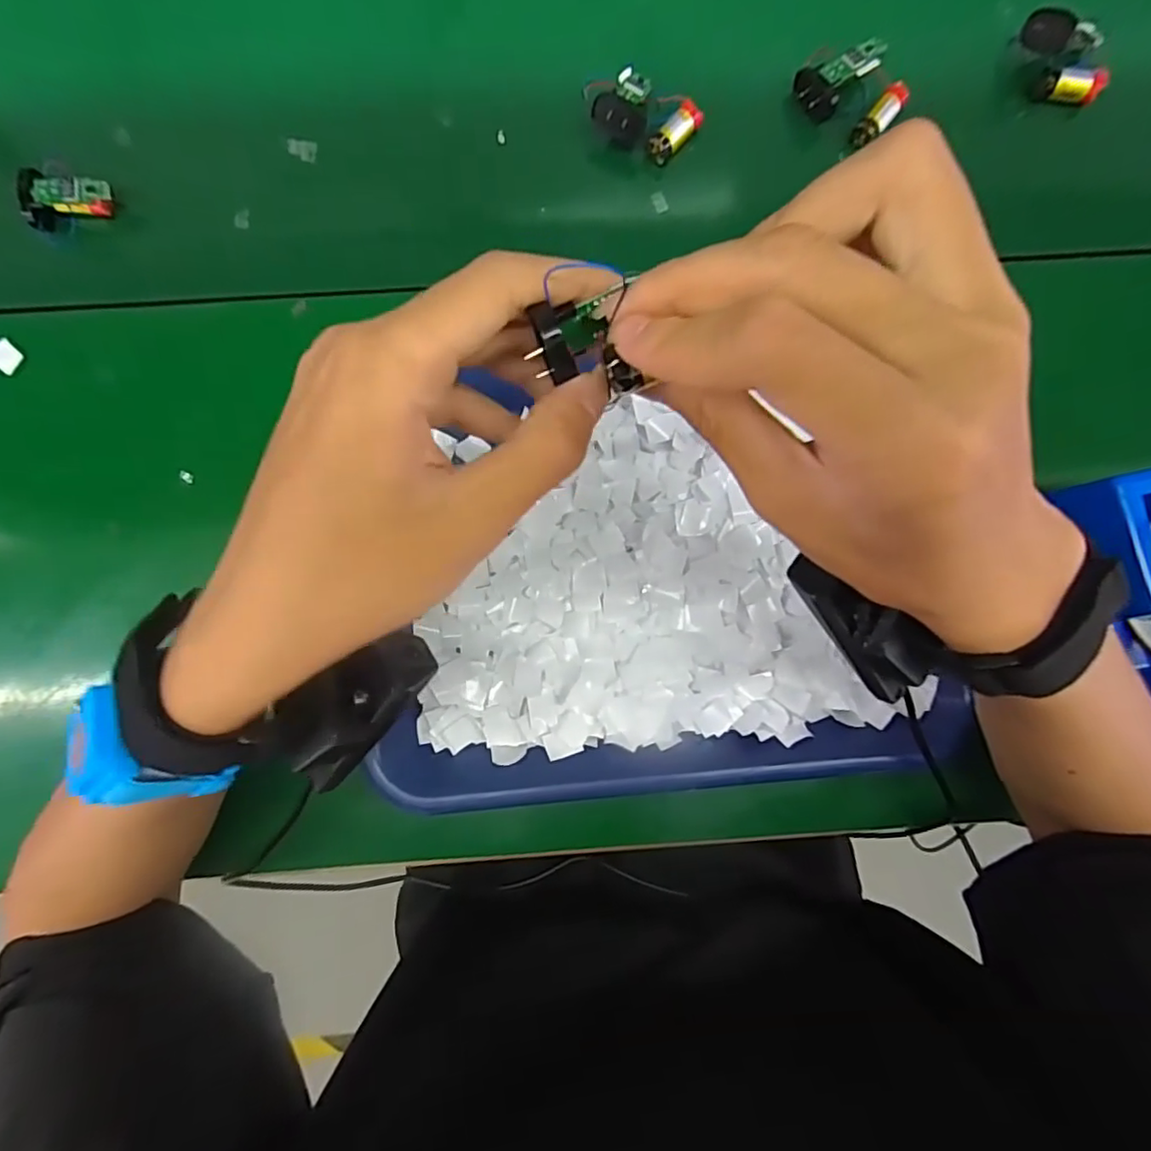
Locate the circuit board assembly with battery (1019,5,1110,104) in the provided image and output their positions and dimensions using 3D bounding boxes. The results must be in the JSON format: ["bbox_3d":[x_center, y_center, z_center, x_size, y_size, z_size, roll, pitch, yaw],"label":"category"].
[{"bbox_3d":[0.301,-0.318,0.374,0.055,0.029,0.035,14,87,-4],"label":"circuit board assembly with battery"}]

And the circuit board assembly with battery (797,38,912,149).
[{"bbox_3d":[0.171,-0.295,0.382,0.052,0.031,0.056,-27,89,-3],"label":"circuit board assembly with battery"}]

